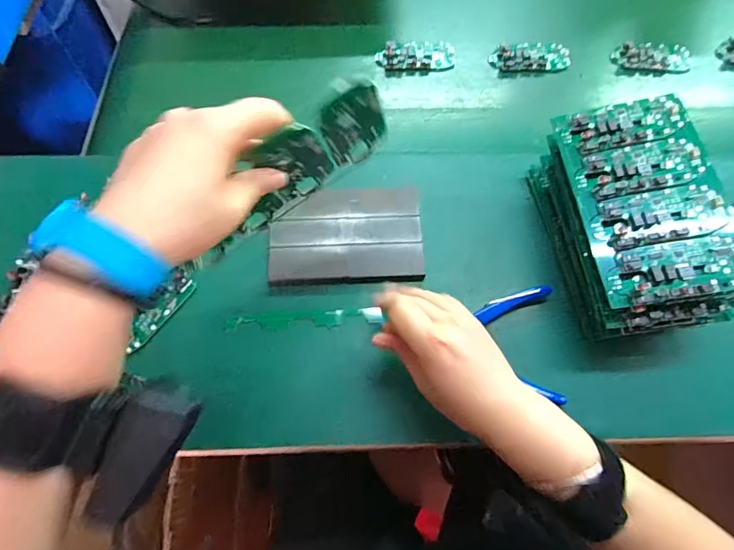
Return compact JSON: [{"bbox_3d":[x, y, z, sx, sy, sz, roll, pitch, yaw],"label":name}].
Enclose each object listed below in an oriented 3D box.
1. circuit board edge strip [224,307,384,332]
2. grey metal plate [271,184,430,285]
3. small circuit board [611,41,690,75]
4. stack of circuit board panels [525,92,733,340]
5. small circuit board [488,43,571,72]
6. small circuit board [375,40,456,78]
[{"bbox_3d":[-0.059,0.041,0.413,0.138,0.007,0.016,-3,64,-3],"label":"circuit board edge strip"},{"bbox_3d":[-0.020,-0.042,0.446,0.147,0.019,0.105,-2,64,-3],"label":"grey metal plate"},{"bbox_3d":[0.372,-0.283,0.580,0.100,0.019,0.045,2,64,-1],"label":"small circuit board"},{"bbox_3d":[0.234,-0.048,0.411,0.120,0.105,0.203,-6,65,-5],"label":"stack of circuit board panels"},{"bbox_3d":[0.211,-0.279,0.576,0.099,0.012,0.048,-7,65,-5],"label":"small circuit board"},{"bbox_3d":[0.063,-0.279,0.577,0.100,0.018,0.048,-6,65,-5],"label":"small circuit board"}]

